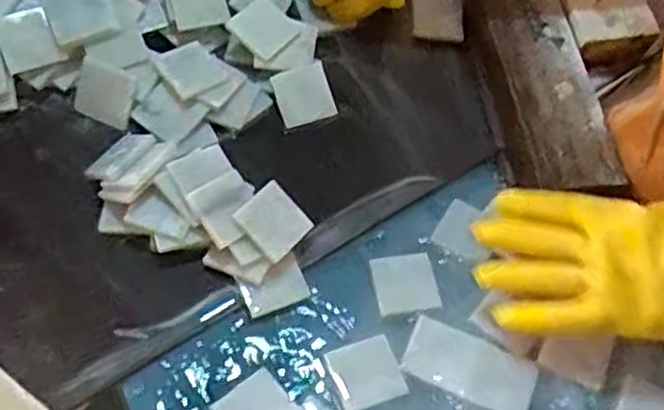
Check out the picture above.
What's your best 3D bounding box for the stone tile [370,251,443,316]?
[{"bbox_3d":[0.059,0.063,0.610,0.050,0.004,0.051,-7,58,-8],"label":"stone tile"}]

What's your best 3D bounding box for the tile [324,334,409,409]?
[{"bbox_3d":[0.026,0.127,0.571,0.050,0.004,0.050,-15,60,-13],"label":"tile"}]

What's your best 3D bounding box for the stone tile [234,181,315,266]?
[{"bbox_3d":[-0.046,0.014,0.599,0.046,0.006,0.051,-44,102,-14],"label":"stone tile"}]

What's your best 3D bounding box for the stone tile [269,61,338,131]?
[{"bbox_3d":[-0.025,-0.098,0.677,0.053,0.007,0.050,-22,102,-20],"label":"stone tile"}]

